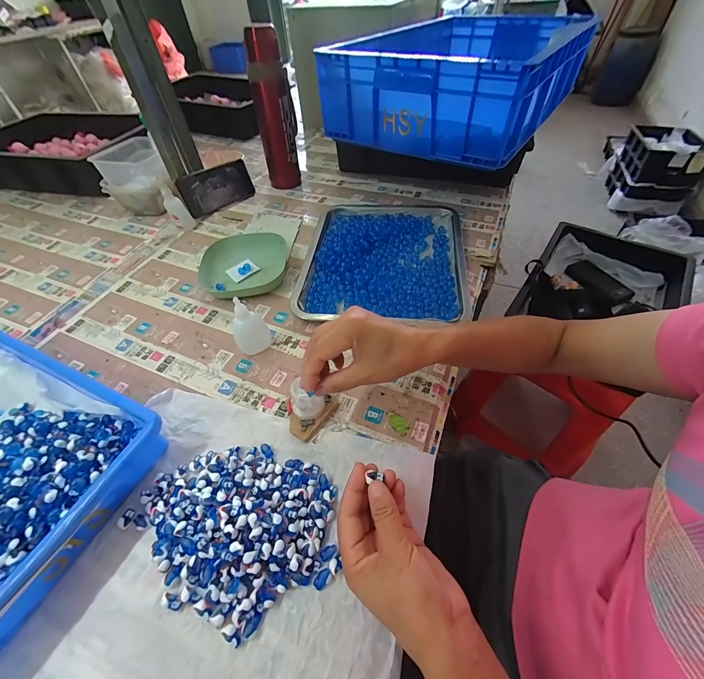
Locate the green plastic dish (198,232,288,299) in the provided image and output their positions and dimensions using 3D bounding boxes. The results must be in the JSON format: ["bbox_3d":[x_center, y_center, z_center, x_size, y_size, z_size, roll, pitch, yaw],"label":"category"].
[{"bbox_3d":[-0.187,-0.128,0.548,0.144,0.036,0.128,-9,51,-5],"label":"green plastic dish"}]

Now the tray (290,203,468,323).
[{"bbox_3d":[0.054,-0.143,0.551,0.262,0.034,0.310,3,51,5],"label":"tray"}]

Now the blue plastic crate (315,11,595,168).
[{"bbox_3d":[0.270,-0.617,0.728,0.395,0.140,0.654,26,55,23],"label":"blue plastic crate"}]

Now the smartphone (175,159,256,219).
[{"bbox_3d":[-0.286,-0.326,0.684,0.005,0.078,0.167,14,44,39],"label":"smartphone"}]

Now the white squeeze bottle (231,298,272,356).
[{"bbox_3d":[-0.139,-0.021,0.429,0.047,0.085,0.045,-21,53,-14],"label":"white squeeze bottle"}]

